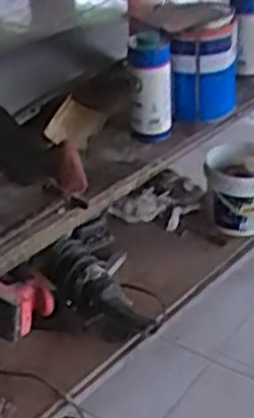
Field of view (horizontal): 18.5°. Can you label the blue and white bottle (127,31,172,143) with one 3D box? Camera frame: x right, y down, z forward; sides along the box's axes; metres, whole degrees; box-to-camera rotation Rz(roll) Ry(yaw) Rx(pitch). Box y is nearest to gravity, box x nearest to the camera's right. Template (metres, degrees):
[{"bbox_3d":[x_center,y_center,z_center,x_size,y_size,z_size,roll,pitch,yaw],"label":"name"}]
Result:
[{"bbox_3d":[0.047,-0.238,1.594,0.089,0.232,0.083,-2,34,3],"label":"blue and white bottle"}]

